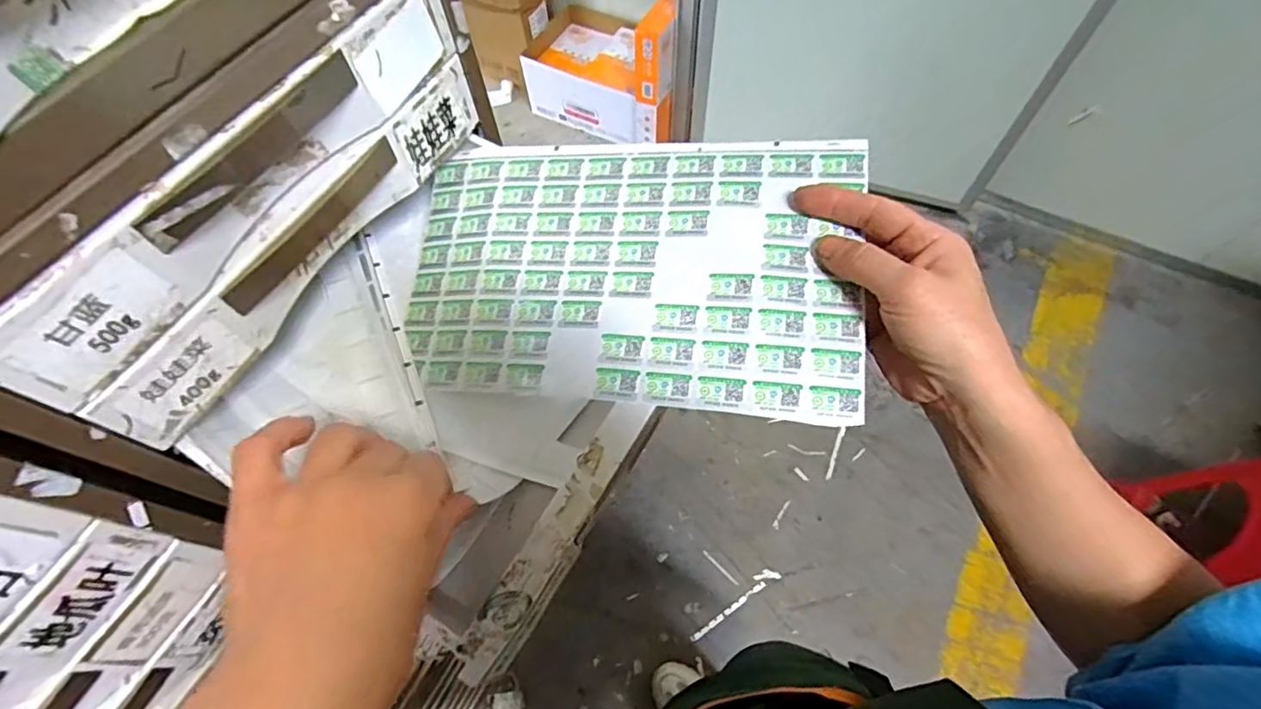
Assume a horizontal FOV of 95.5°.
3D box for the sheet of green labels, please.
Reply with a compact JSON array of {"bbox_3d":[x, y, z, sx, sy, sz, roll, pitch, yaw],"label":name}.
[{"bbox_3d":[-0.005,-0.053,0.342,0.266,0.010,0.168,3,71,14],"label":"sheet of green labels"}]

